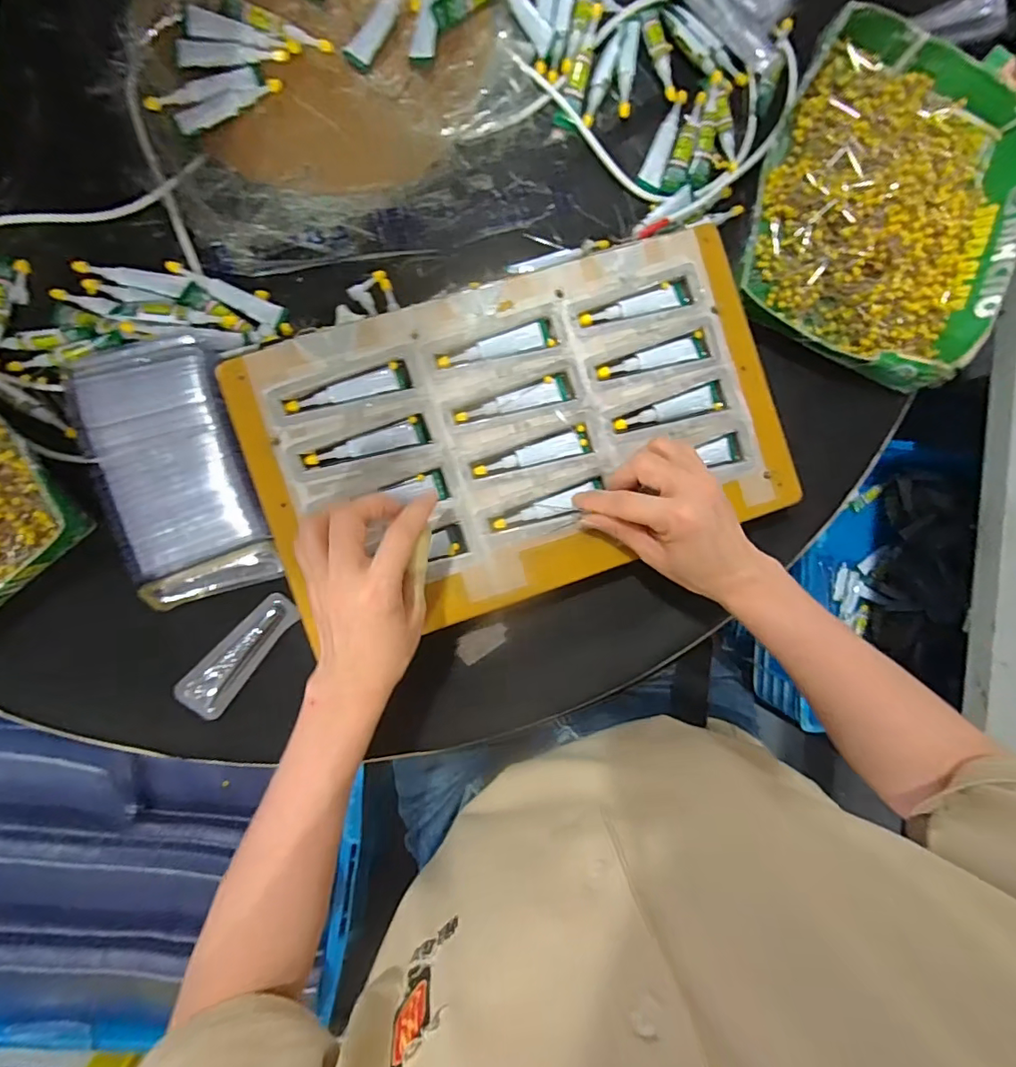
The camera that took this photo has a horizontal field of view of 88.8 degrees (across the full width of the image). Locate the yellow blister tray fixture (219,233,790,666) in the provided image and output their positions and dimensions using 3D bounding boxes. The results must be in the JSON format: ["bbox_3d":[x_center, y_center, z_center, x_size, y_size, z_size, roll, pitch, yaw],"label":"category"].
[{"bbox_3d":[0.015,-0.073,0.376,0.376,0.014,0.224,-17,91,-5],"label":"yellow blister tray fixture"}]

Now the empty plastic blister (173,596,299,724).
[{"bbox_3d":[-0.195,0.089,0.377,0.034,0.024,0.098,43,86,-3],"label":"empty plastic blister"}]

